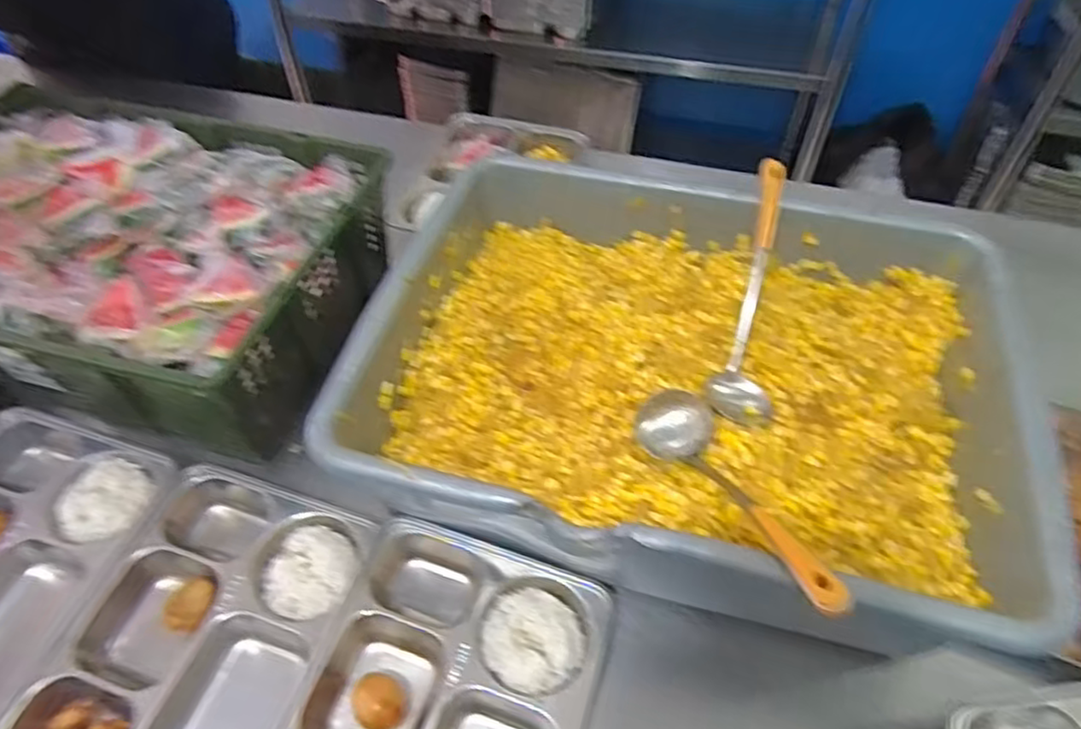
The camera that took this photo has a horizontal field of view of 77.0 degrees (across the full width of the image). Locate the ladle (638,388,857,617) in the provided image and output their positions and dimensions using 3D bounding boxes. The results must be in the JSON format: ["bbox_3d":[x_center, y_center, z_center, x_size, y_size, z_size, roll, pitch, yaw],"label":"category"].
[{"bbox_3d":[0.148,0.090,0.548,0.064,0.051,0.292,-9,17,-8],"label":"ladle"}]

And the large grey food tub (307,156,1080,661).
[{"bbox_3d":[0.129,0.006,0.658,0.571,0.126,0.432,14,52,10],"label":"large grey food tub"}]

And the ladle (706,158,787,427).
[{"bbox_3d":[0.226,-0.079,0.710,0.061,0.040,0.283,10,85,8],"label":"ladle"}]

